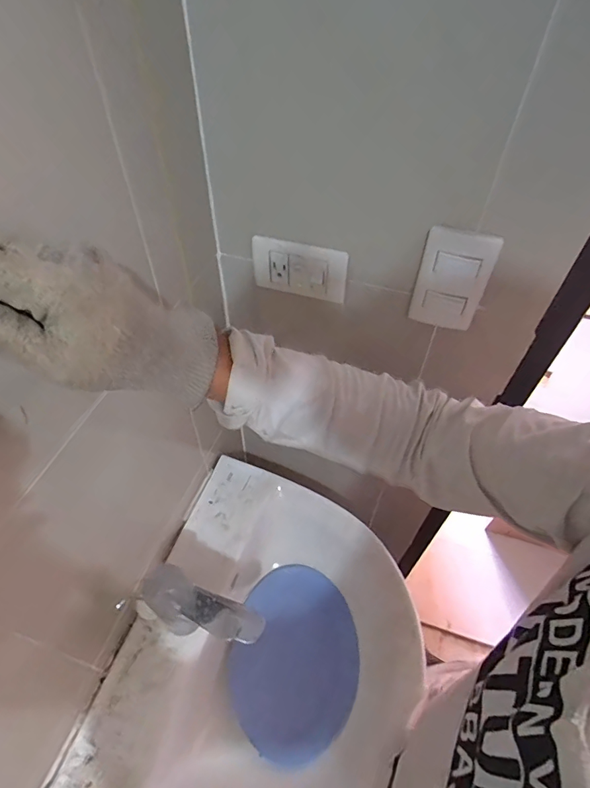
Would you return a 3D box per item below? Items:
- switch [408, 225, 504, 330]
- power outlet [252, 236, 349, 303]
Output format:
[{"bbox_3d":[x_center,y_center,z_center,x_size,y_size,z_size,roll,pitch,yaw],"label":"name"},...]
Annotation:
[{"bbox_3d":[0.161,-0.116,0.455,0.069,0.110,0.006,17,53,12],"label":"switch"},{"bbox_3d":[0.004,-0.146,0.518,0.116,0.063,0.014,15,52,11],"label":"power outlet"}]

